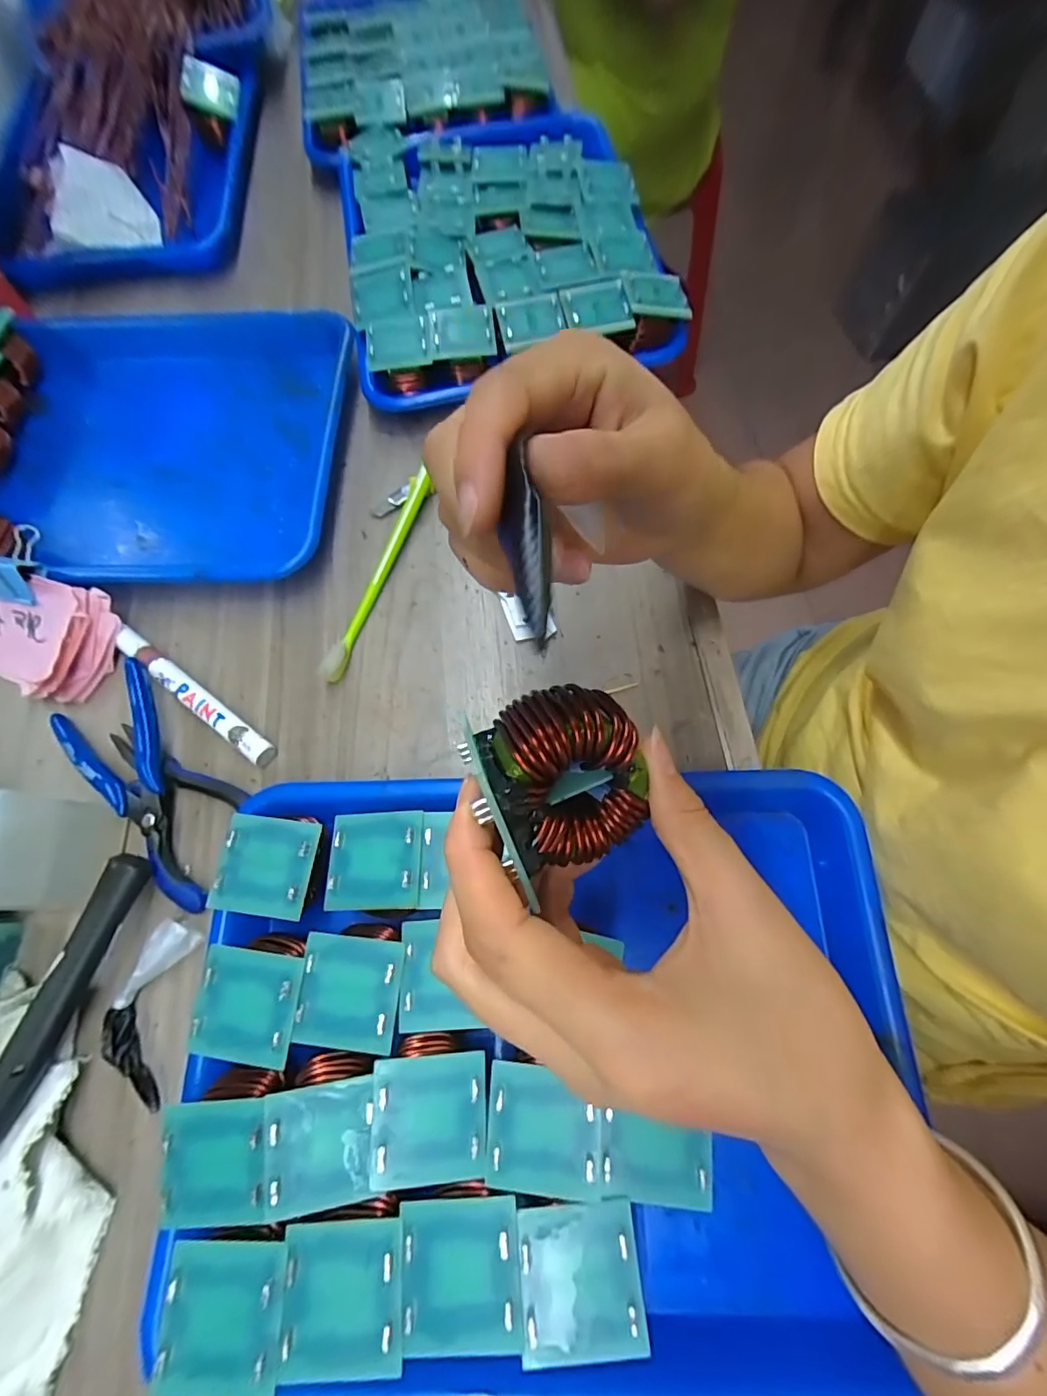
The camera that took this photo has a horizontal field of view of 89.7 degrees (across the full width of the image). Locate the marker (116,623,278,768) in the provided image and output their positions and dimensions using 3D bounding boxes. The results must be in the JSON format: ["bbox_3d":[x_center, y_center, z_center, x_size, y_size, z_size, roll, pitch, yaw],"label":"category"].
[{"bbox_3d":[-0.209,-0.002,0.334,0.138,0.014,0.015,34,75,14],"label":"marker"}]

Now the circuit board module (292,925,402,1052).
[{"bbox_3d":[-0.077,0.133,0.245,0.044,0.025,0.048,4,70,4],"label":"circuit board module"}]

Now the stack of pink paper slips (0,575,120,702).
[{"bbox_3d":[-0.329,-0.045,0.338,0.125,0.023,0.073,14,102,3],"label":"stack of pink paper slips"}]

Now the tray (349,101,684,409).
[{"bbox_3d":[-0.023,-0.384,0.441,0.242,0.052,0.338,-11,70,-2],"label":"tray"}]

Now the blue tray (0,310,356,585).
[{"bbox_3d":[-0.274,-0.191,0.406,0.280,0.044,0.256,1,70,3],"label":"blue tray"}]

